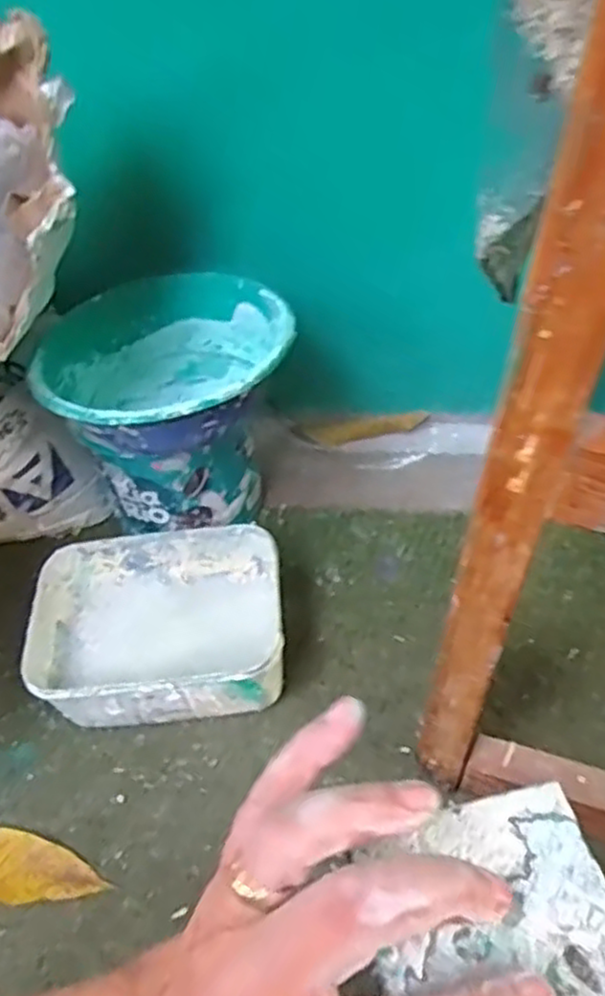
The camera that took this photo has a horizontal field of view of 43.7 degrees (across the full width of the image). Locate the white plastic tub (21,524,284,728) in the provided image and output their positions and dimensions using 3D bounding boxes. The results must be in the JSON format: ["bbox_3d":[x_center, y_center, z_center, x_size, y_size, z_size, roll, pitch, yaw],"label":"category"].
[{"bbox_3d":[-0.117,0.108,0.623,0.186,0.081,0.143,-5,48,5],"label":"white plastic tub"}]

